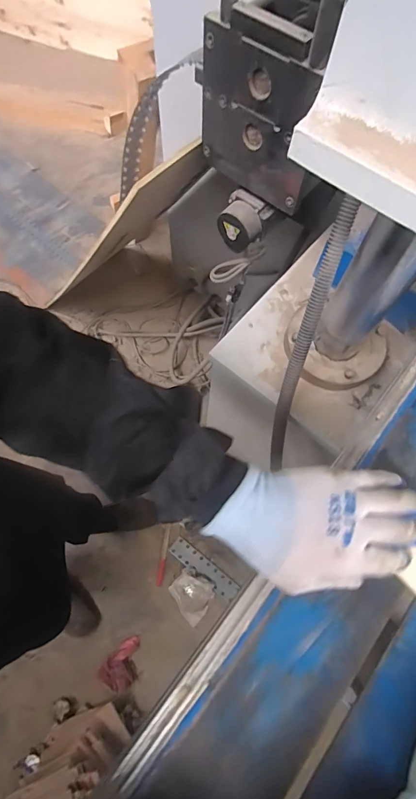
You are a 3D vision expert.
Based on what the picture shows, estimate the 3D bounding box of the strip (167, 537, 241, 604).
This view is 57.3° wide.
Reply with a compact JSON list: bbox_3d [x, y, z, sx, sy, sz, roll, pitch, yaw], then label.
[{"bbox_3d":[-0.015,0.552,1.242,0.249,0.006,0.062,33,60,22],"label":"strip"}]

